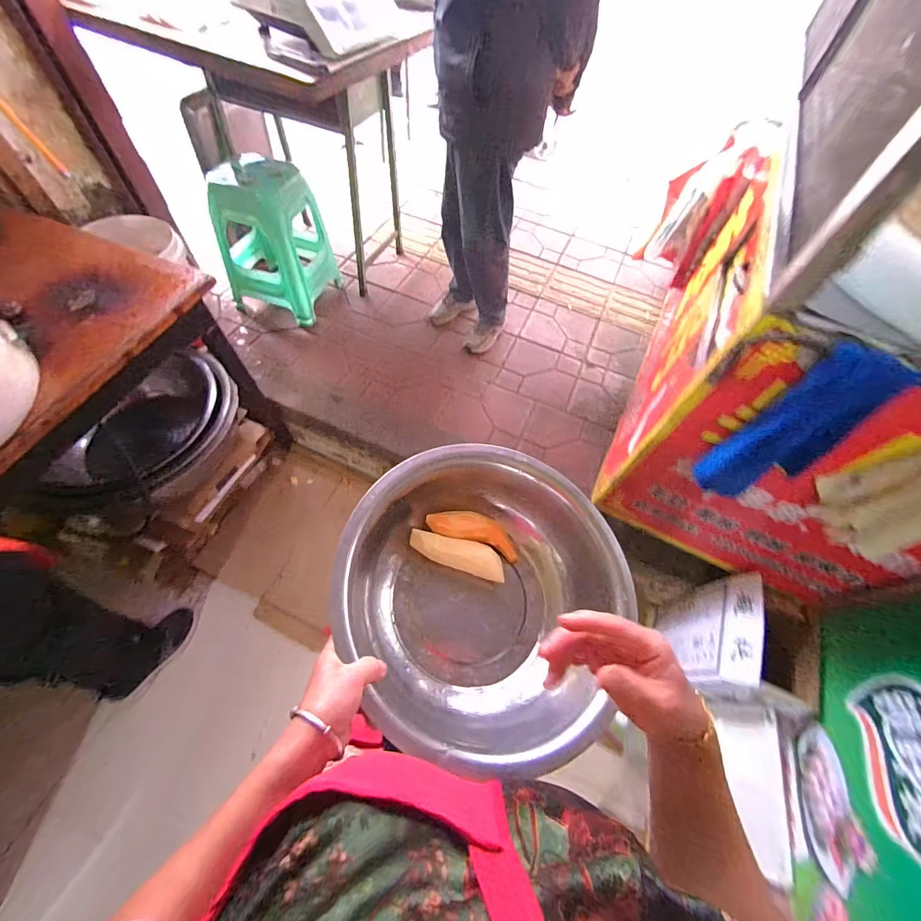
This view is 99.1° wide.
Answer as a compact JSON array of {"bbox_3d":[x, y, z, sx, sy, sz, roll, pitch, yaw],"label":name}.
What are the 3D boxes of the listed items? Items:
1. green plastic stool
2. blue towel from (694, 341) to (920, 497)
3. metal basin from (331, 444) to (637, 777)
[{"bbox_3d":[-0.728,-0.833,1.487,0.399,0.496,0.364,16,60,6],"label":"green plastic stool"},{"bbox_3d":[0.584,-0.039,0.691,0.138,0.359,0.032,29,56,11],"label":"blue towel"},{"bbox_3d":[0.032,0.171,0.528,0.347,0.167,0.361,1,60,-2],"label":"metal basin"}]

